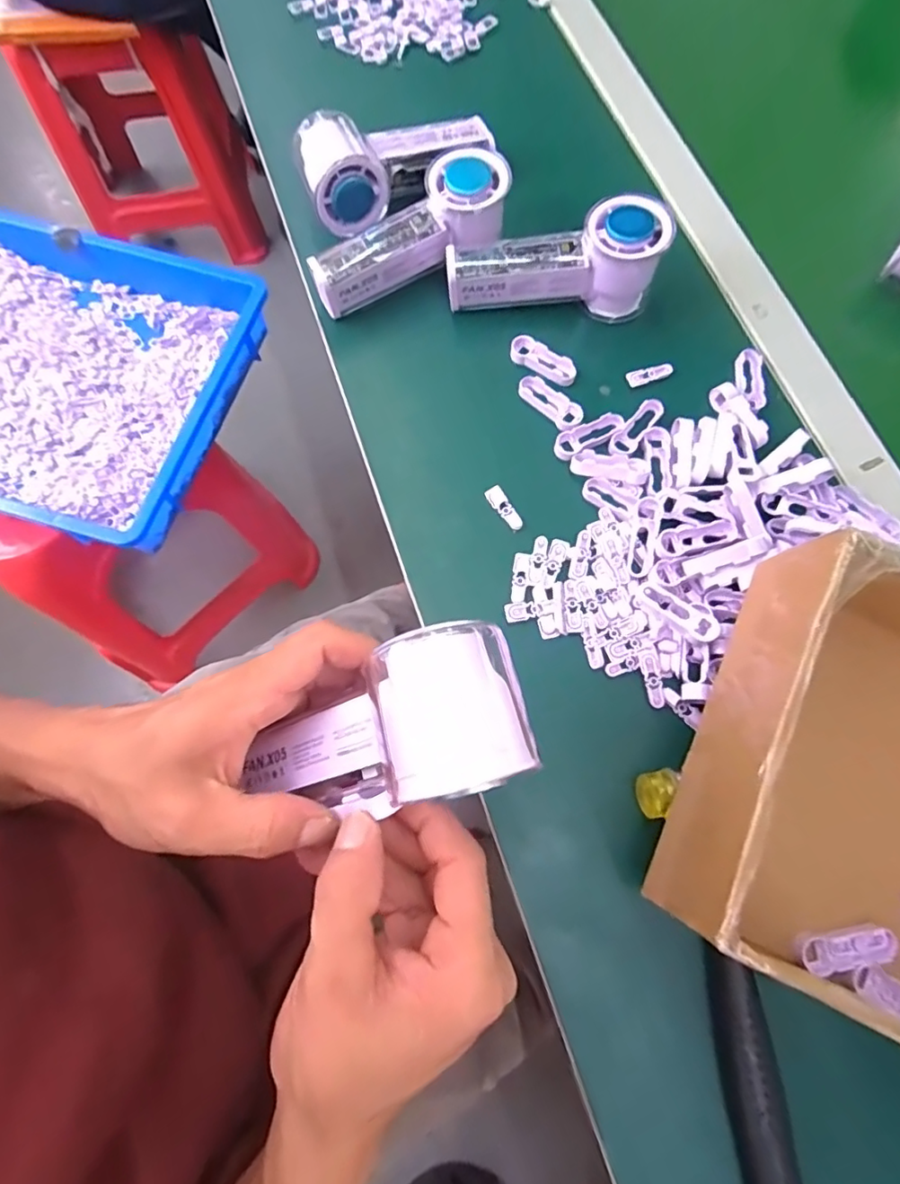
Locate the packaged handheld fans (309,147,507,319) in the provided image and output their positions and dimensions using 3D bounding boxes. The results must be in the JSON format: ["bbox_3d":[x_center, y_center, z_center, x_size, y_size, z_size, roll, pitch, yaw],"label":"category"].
[{"bbox_3d":[-0.029,-0.257,0.407,0.158,0.043,0.055,-32,75,5],"label":"packaged handheld fans"}]

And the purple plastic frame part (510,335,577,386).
[{"bbox_3d":[0.068,-0.170,0.412,0.052,0.006,0.019,30,75,9],"label":"purple plastic frame part"}]

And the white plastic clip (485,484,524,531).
[{"bbox_3d":[0.036,-0.056,0.376,0.011,0.004,0.034,-29,75,-8],"label":"white plastic clip"}]

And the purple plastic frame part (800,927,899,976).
[{"bbox_3d":[0.198,0.178,0.279,0.051,0.005,0.015,-8,73,-2],"label":"purple plastic frame part"}]

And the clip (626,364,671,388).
[{"bbox_3d":[0.146,-0.158,0.413,0.035,0.006,0.010,-17,73,-5],"label":"clip"}]

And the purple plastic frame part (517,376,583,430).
[{"bbox_3d":[0.072,-0.135,0.403,0.050,0.006,0.020,42,77,12],"label":"purple plastic frame part"}]

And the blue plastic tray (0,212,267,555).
[{"bbox_3d":[-0.540,-0.278,0.686,0.549,0.067,0.369,15,73,5],"label":"blue plastic tray"}]

